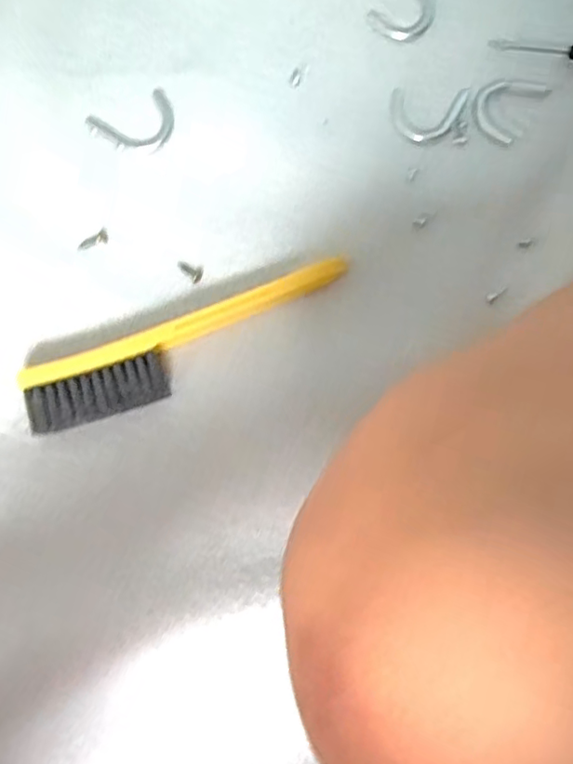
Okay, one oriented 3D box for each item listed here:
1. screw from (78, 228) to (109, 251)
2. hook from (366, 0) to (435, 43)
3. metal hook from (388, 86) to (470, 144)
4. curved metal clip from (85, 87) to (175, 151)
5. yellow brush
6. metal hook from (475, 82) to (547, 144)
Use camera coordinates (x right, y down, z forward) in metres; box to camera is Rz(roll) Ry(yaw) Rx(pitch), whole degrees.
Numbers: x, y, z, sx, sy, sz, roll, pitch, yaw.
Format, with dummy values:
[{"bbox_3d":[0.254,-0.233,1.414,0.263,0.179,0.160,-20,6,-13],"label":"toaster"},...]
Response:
[{"bbox_3d":[-0.103,-0.075,0.310,0.018,0.004,0.008,-39,79,-10],"label":"screw"},{"bbox_3d":[0.074,-0.223,0.346,0.034,0.007,0.049,41,79,9],"label":"hook"},{"bbox_3d":[0.081,-0.152,0.331,0.043,0.005,0.034,4,75,0],"label":"metal hook"},{"bbox_3d":[-0.084,-0.142,0.325,0.046,0.004,0.034,-25,77,-7],"label":"curved metal clip"},{"bbox_3d":[-0.045,-0.016,0.288,0.164,0.020,0.033,-21,77,-6],"label":"yellow brush"},{"bbox_3d":[0.125,-0.159,0.331,0.028,0.004,0.044,34,77,8],"label":"metal hook"}]

